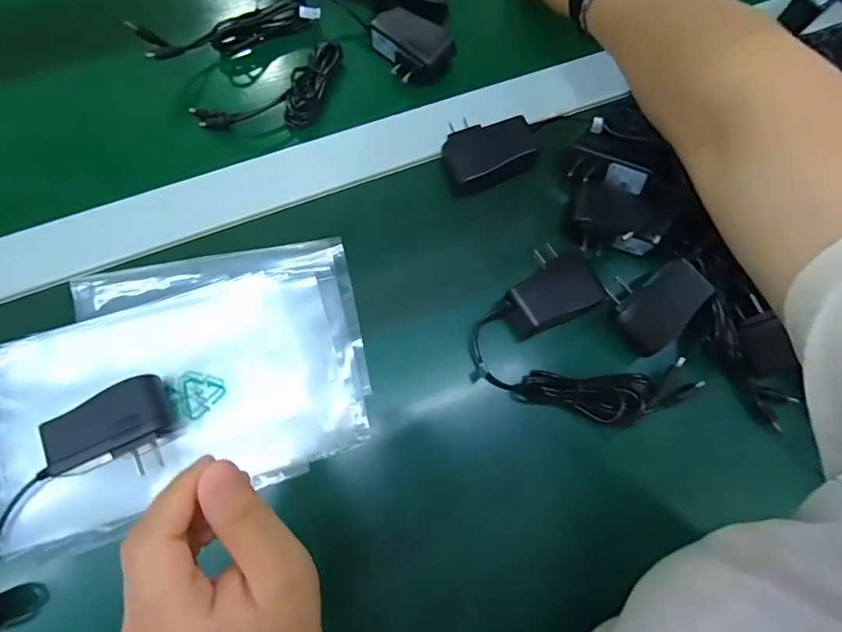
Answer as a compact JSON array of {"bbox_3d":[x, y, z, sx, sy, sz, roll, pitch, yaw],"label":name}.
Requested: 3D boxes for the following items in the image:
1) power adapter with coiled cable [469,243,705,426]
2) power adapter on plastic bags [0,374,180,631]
[{"bbox_3d":[0.119,0.029,0.345,0.145,0.036,0.120,39,76,7],"label":"power adapter with coiled cable"},{"bbox_3d":[-0.263,0.145,0.285,0.257,0.028,0.086,-36,78,-12],"label":"power adapter on plastic bags"}]

